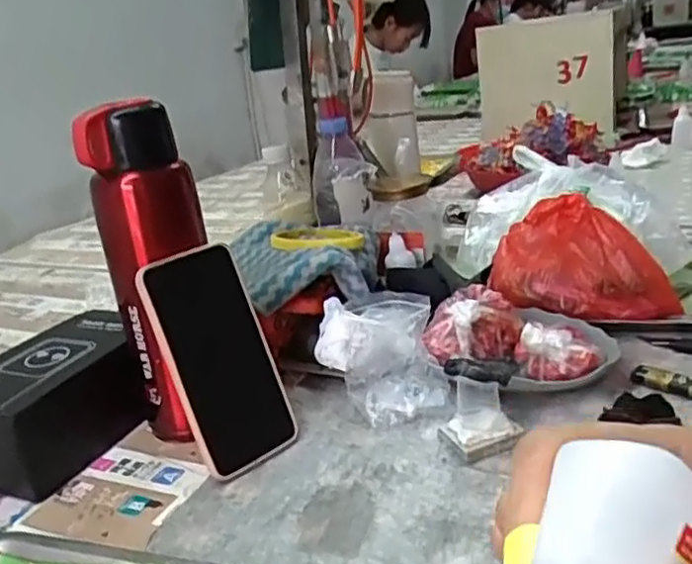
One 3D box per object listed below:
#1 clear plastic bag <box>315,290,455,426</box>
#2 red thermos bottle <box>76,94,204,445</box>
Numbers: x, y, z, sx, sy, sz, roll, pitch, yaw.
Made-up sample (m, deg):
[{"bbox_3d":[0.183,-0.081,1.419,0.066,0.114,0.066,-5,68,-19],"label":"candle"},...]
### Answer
[{"bbox_3d":[0.028,0.060,0.581,0.100,0.070,0.113,-8,20,-2],"label":"clear plastic bag"},{"bbox_3d":[-0.148,-0.002,0.537,0.060,0.260,0.070,3,22,26],"label":"red thermos bottle"}]

